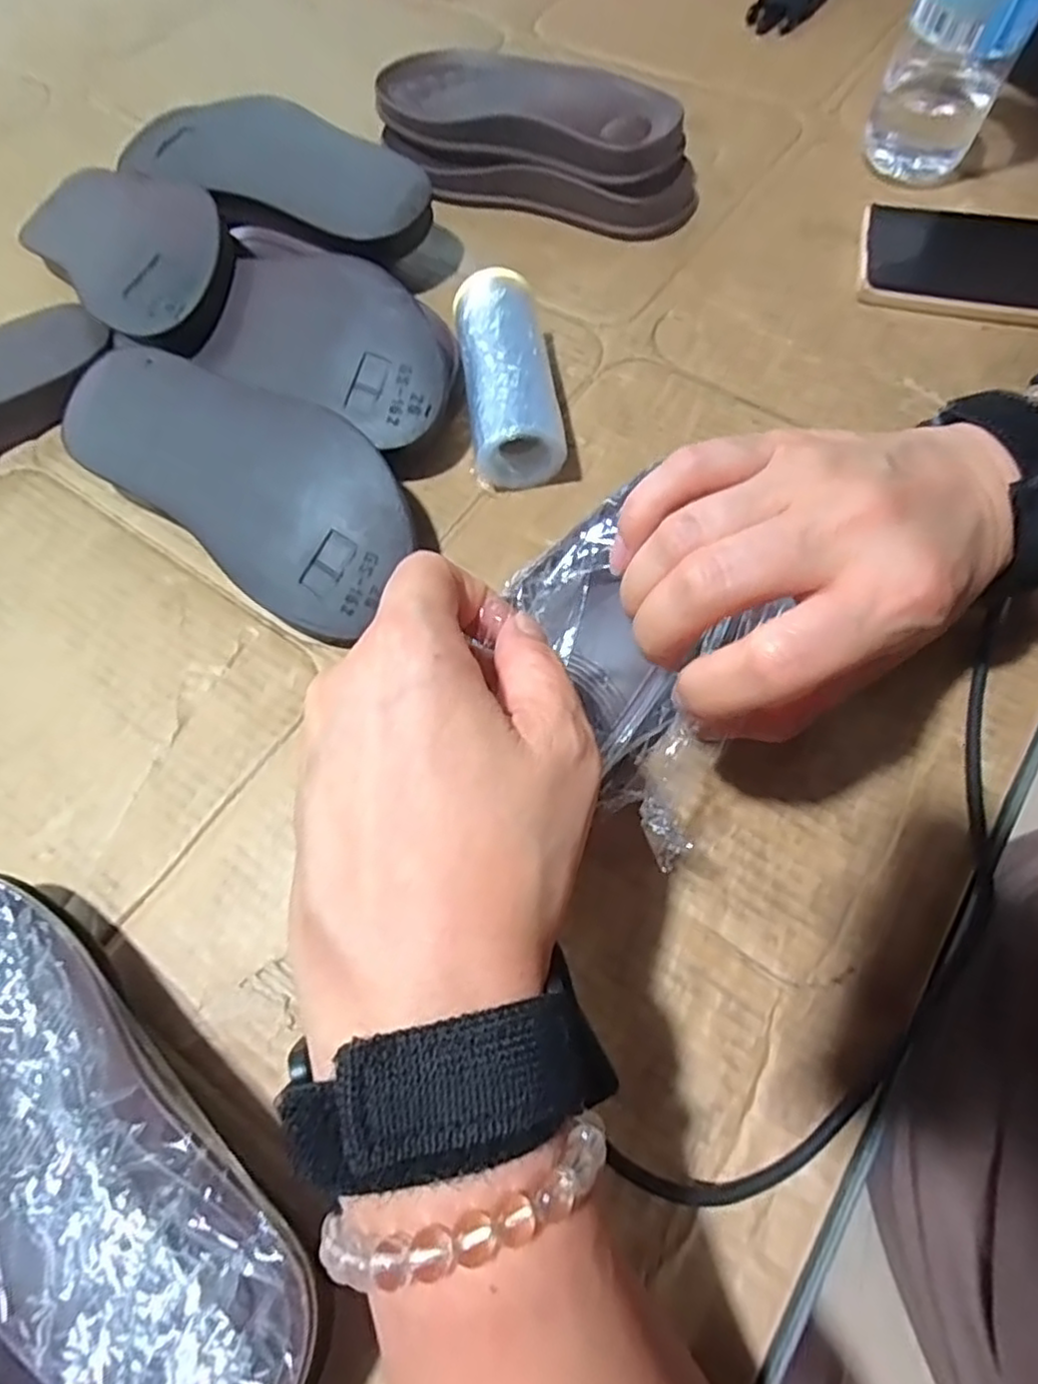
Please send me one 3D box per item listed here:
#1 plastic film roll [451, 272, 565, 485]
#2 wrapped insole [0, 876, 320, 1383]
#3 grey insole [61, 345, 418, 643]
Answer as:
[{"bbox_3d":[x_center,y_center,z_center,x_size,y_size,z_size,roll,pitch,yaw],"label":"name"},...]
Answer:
[{"bbox_3d":[-0.006,-0.152,0.339,0.041,0.043,0.104,-10,65,-1],"label":"plastic film roll"},{"bbox_3d":[-0.139,0.138,0.207,0.187,0.040,0.079,37,72,18],"label":"wrapped insole"},{"bbox_3d":[-0.124,-0.099,0.320,0.191,0.024,0.081,35,89,12],"label":"grey insole"}]

